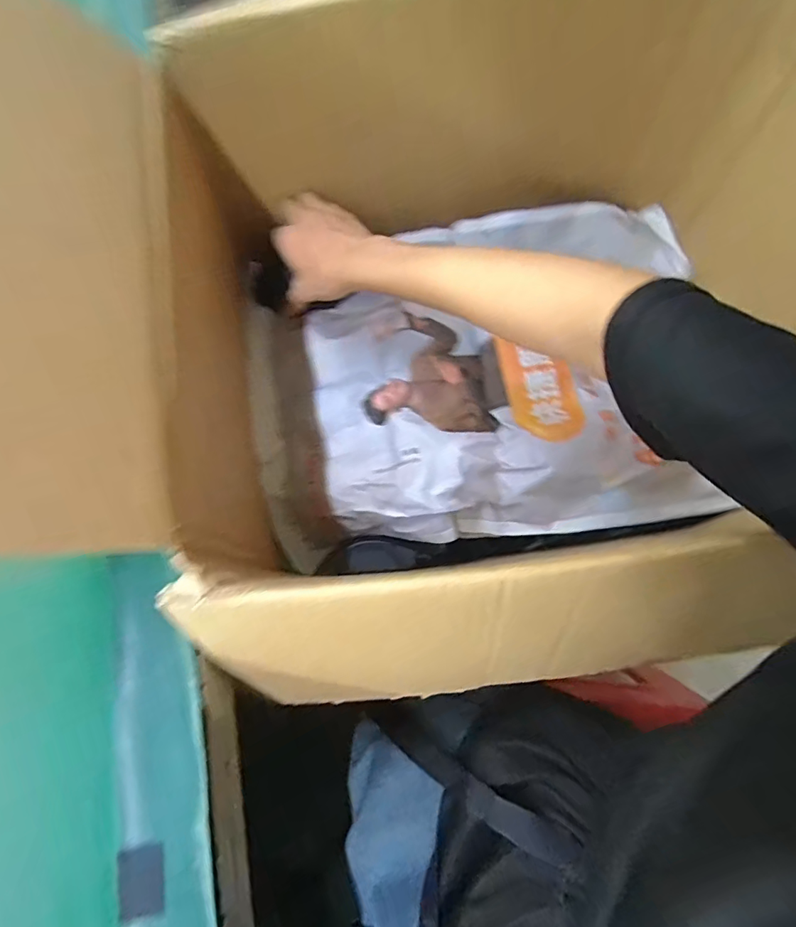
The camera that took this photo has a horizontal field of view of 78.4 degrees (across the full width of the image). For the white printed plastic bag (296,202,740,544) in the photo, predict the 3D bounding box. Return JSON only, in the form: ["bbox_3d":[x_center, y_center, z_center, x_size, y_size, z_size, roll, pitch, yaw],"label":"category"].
[{"bbox_3d":[0.110,-0.102,0.515,0.396,0.060,0.343,-2,76,0],"label":"white printed plastic bag"}]

